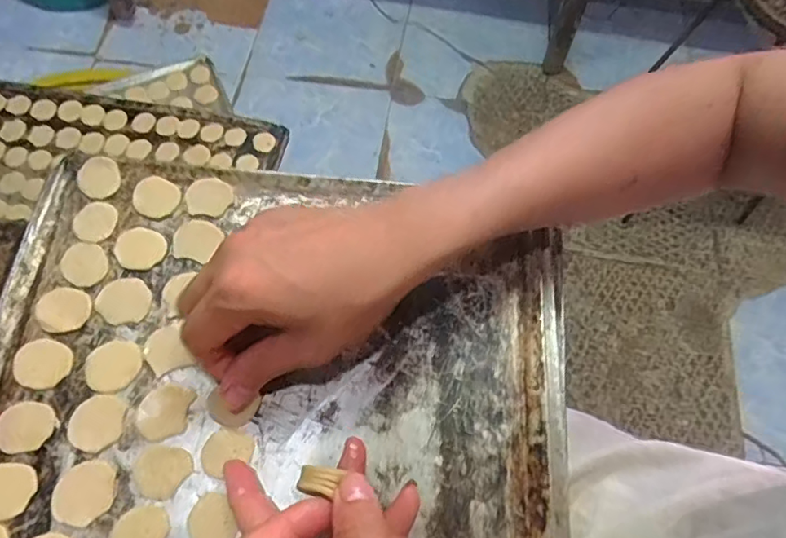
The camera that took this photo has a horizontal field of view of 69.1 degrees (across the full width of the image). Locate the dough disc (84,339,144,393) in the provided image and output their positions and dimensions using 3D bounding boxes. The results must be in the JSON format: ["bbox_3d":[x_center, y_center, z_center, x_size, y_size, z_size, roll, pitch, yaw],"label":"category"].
[{"bbox_3d":[-0.167,0.057,0.339,0.031,0.004,0.032,1,64,-2],"label":"dough disc"}]

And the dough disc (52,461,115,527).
[{"bbox_3d":[-0.168,0.121,0.309,0.033,0.004,0.030,1,64,-2],"label":"dough disc"}]

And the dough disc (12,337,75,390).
[{"bbox_3d":[-0.207,0.055,0.337,0.032,0.004,0.028,13,64,4],"label":"dough disc"}]

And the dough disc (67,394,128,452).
[{"bbox_3d":[-0.169,0.086,0.325,0.029,0.004,0.031,1,64,-2],"label":"dough disc"}]

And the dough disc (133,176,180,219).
[{"bbox_3d":[-0.160,-0.049,0.385,0.030,0.005,0.028,27,66,10],"label":"dough disc"}]

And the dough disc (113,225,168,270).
[{"bbox_3d":[-0.165,-0.014,0.371,0.032,0.004,0.028,14,64,4],"label":"dough disc"}]

